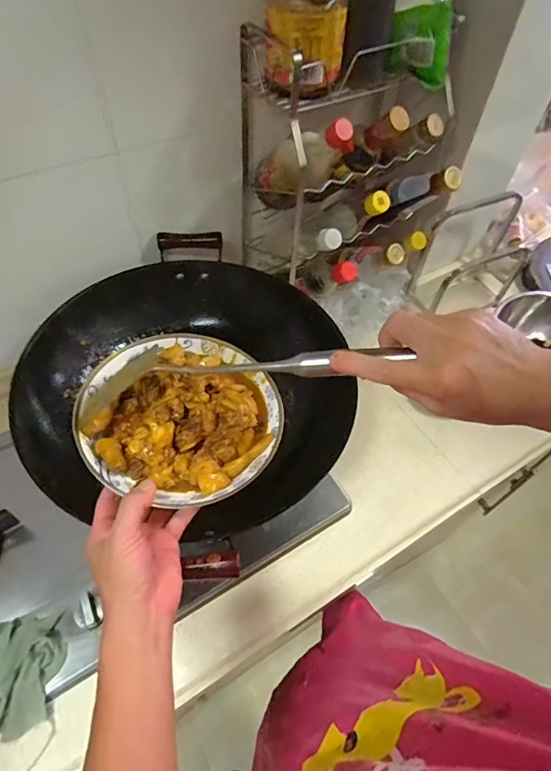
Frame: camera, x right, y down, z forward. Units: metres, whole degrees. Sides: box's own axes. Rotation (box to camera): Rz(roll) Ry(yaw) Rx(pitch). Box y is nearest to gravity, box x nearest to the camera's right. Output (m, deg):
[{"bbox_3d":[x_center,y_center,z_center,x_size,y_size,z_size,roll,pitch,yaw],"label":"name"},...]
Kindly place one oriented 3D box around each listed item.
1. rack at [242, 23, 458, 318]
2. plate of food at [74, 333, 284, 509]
[{"bbox_3d":[0.139,-0.329,0.758,0.327,0.403,0.207,-22,59,-18],"label":"rack"},{"bbox_3d":[-0.099,0.026,0.490,0.203,0.044,0.205,1,55,-2],"label":"plate of food"}]

